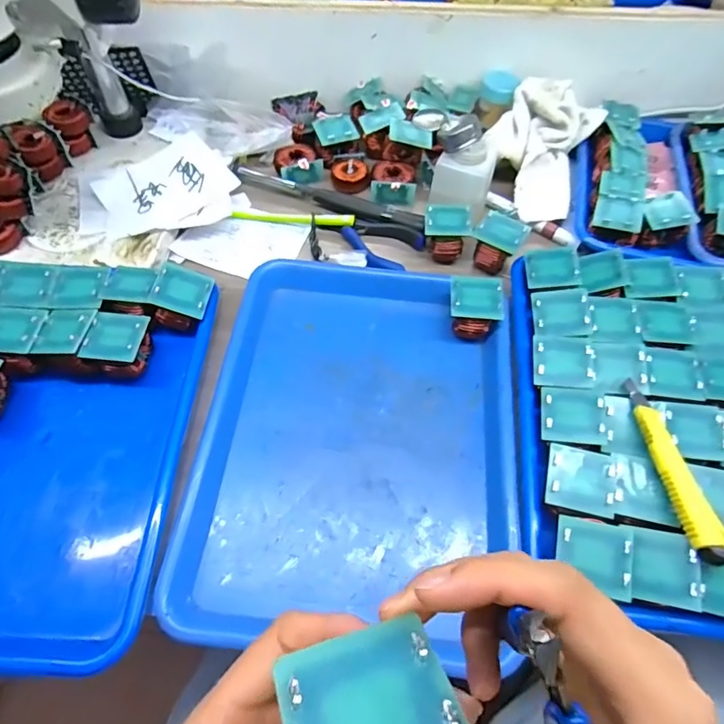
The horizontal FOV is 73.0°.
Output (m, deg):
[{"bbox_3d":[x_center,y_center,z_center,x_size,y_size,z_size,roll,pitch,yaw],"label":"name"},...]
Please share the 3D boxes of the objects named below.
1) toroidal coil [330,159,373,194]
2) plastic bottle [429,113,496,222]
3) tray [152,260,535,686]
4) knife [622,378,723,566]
[{"bbox_3d":[-0.013,-0.220,0.579,0.045,0.020,0.042,1,57,-1],"label":"toroidal coil"},{"bbox_3d":[0.103,-0.195,0.505,0.061,0.096,0.048,24,60,13],"label":"plastic bottle"},{"bbox_3d":[0.004,0.052,0.409,0.250,0.035,0.326,7,57,2],"label":"tray"},{"bbox_3d":[0.220,0.070,0.346,0.026,0.022,0.136,-1,57,-3],"label":"knife"}]

